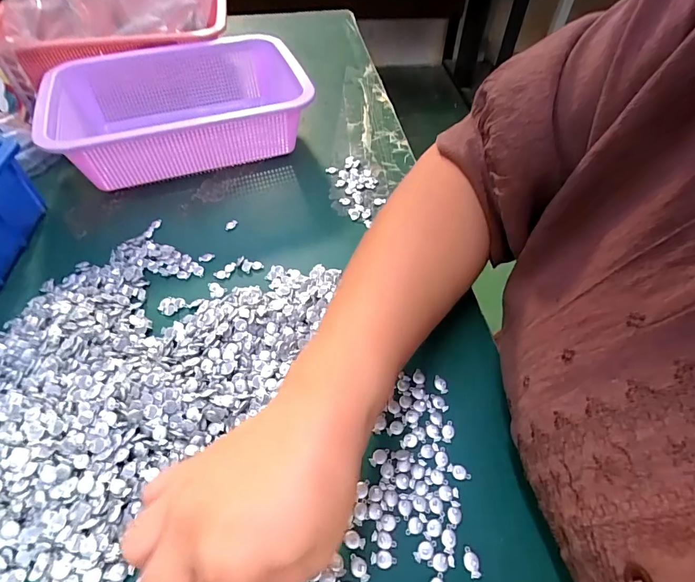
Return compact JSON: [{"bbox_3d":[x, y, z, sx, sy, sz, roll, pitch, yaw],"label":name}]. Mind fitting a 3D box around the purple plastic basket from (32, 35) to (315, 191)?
[{"bbox_3d":[-0.184,-0.202,0.463,0.249,0.079,0.195,-15,53,-12],"label":"purple plastic basket"}]

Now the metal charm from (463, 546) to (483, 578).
[{"bbox_3d":[0.068,0.148,0.222,0.008,0.004,0.014,-3,51,-2],"label":"metal charm"}]

